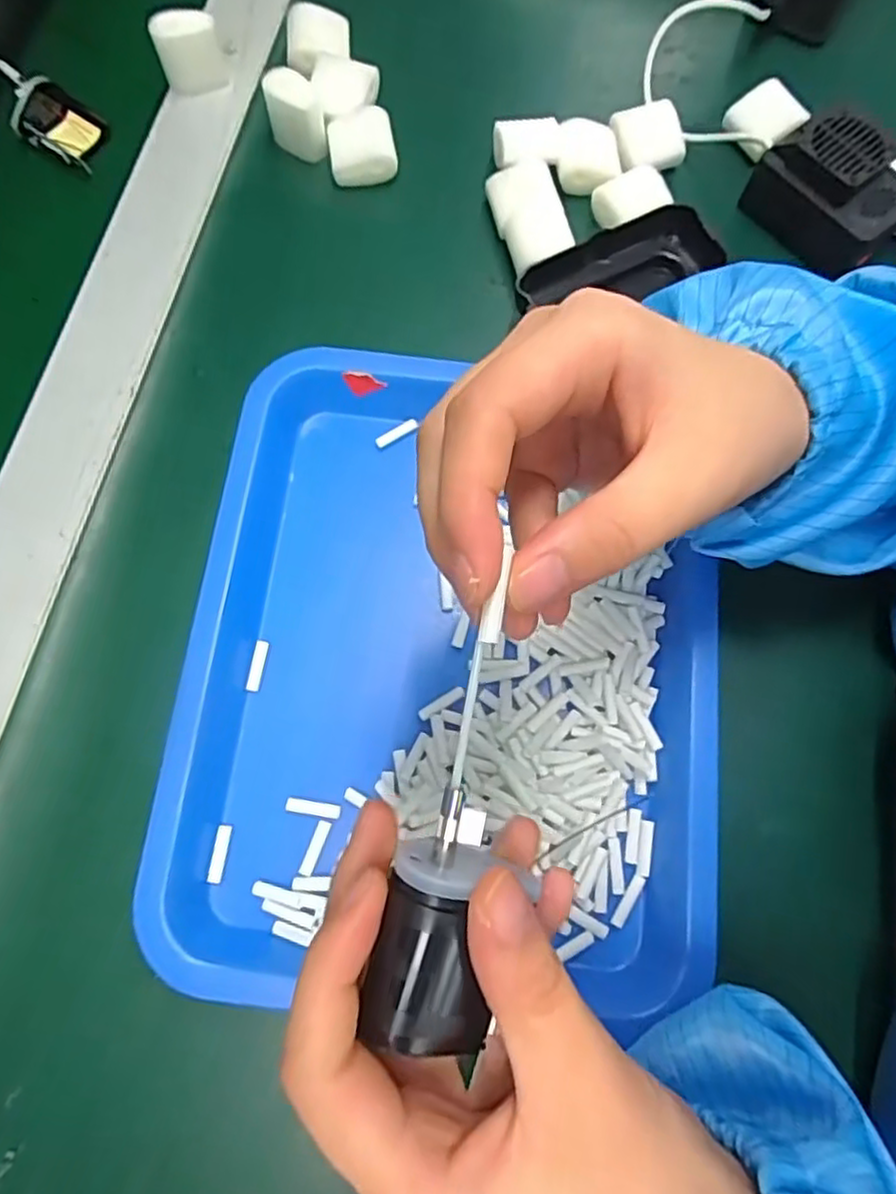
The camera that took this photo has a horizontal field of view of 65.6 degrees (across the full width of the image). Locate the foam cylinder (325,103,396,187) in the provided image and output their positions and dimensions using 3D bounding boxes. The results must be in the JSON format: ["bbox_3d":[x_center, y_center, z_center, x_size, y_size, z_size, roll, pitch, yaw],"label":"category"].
[{"bbox_3d":[-0.048,-0.254,0.395,0.037,0.026,0.034,-4,74,-4],"label":"foam cylinder"}]

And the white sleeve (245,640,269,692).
[{"bbox_3d":[-0.087,0.031,0.317,0.006,0.004,0.023,9,73,0],"label":"white sleeve"}]

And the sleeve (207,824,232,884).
[{"bbox_3d":[-0.096,0.108,0.293,0.006,0.004,0.023,7,73,-1],"label":"sleeve"}]

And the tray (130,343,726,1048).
[{"bbox_3d":[0.006,0.025,0.308,0.239,0.029,0.272,8,73,-1],"label":"tray"}]

